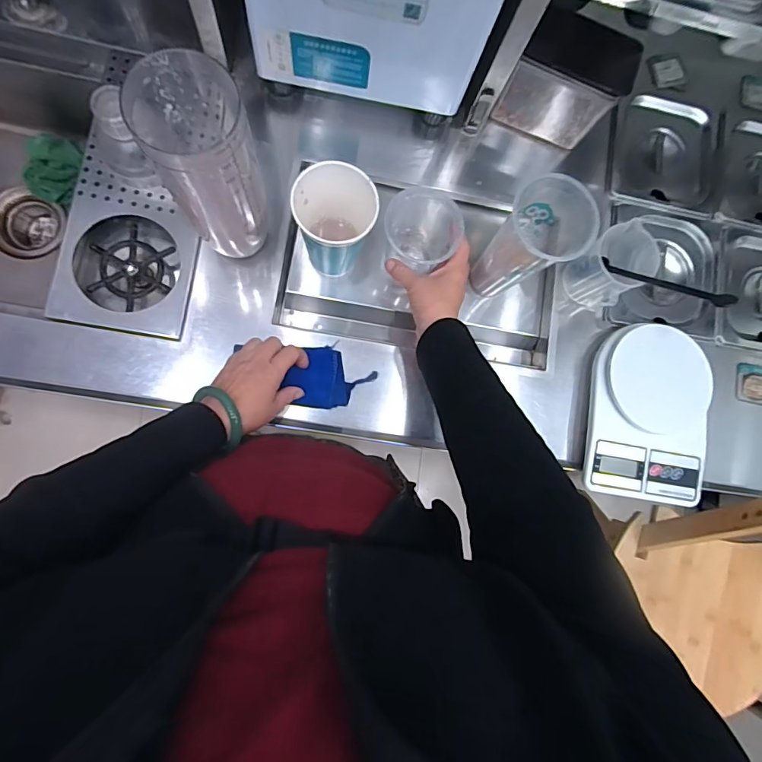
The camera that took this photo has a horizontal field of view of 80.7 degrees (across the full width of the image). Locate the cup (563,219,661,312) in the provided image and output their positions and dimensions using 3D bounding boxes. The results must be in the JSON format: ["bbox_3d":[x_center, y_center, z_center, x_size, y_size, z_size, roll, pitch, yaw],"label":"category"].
[{"bbox_3d":[0.273,-0.135,0.542,0.081,0.096,0.069,-36,90,-9],"label":"cup"}]

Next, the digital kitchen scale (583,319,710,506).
[{"bbox_3d":[0.336,0.040,0.560,0.147,0.036,0.215,7,84,-7],"label":"digital kitchen scale"}]

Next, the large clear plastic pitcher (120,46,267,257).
[{"bbox_3d":[-0.161,-0.190,0.432,0.081,0.213,0.093,-27,89,-9],"label":"large clear plastic pitcher"}]

